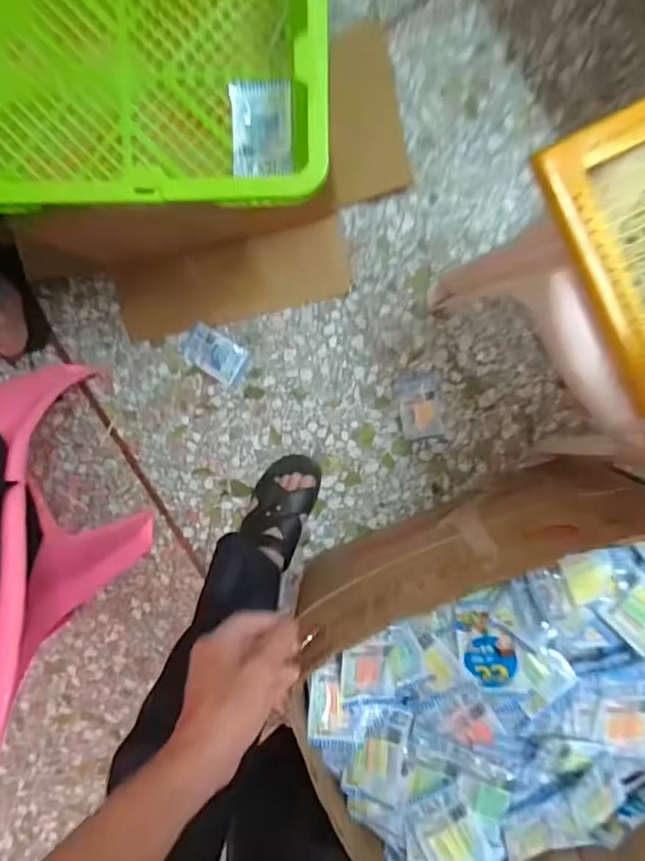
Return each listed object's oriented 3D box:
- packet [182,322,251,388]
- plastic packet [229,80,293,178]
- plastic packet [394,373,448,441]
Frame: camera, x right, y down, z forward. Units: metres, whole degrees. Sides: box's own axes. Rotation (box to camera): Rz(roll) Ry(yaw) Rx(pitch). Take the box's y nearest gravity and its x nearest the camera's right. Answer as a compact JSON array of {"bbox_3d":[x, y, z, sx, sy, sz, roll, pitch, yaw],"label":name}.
[{"bbox_3d":[-0.180,-0.127,0.970,0.109,0.009,0.066,32,98,-1],"label":"packet"},{"bbox_3d":[-0.068,-0.342,0.651,0.067,0.012,0.104,-2,97,4],"label":"plastic packet"},{"bbox_3d":[0.164,-0.039,0.960,0.073,0.011,0.110,-9,96,5],"label":"plastic packet"}]

